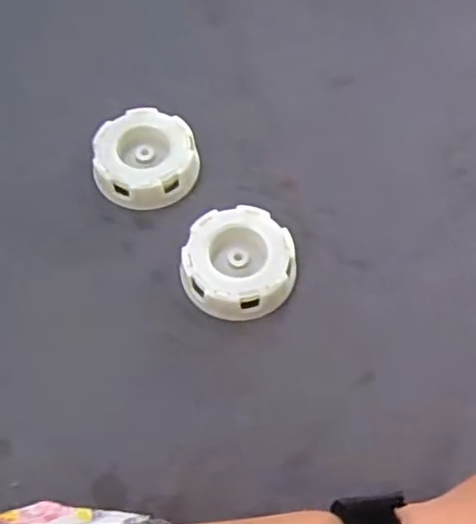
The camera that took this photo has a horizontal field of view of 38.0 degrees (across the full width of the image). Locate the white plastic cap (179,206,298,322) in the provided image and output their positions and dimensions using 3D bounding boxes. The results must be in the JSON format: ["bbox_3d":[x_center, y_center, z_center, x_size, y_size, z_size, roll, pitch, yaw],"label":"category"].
[{"bbox_3d":[0.000,0.001,0.402,0.063,0.023,0.062,-1,60,2],"label":"white plastic cap"}]

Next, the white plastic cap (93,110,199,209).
[{"bbox_3d":[-0.058,-0.066,0.442,0.063,0.026,0.064,-1,60,2],"label":"white plastic cap"}]

